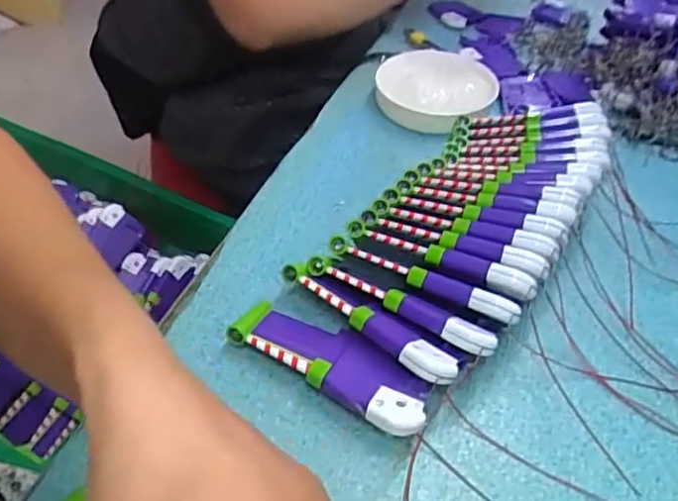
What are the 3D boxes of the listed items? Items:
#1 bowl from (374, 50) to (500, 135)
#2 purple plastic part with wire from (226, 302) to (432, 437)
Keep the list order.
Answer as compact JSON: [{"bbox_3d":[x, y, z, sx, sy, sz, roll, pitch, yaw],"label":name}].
[{"bbox_3d":[0.087,-0.143,0.553,0.102,0.033,0.098,3,43,-2],"label":"bowl"},{"bbox_3d":[-0.004,0.063,0.352,0.118,0.023,0.043,27,47,22],"label":"purple plastic part with wire"}]

